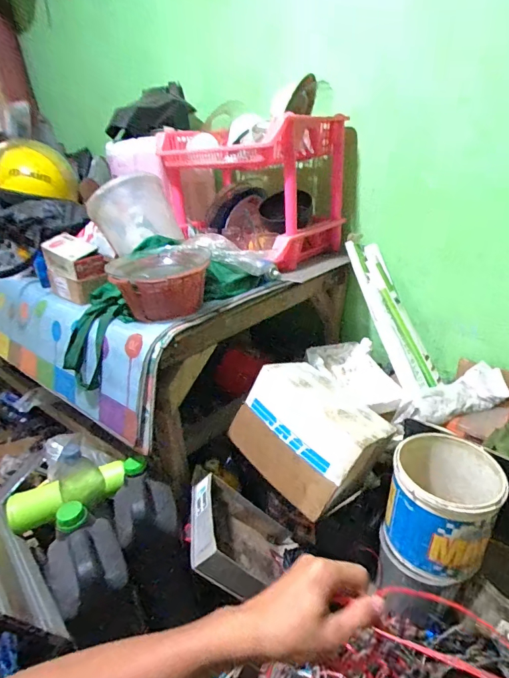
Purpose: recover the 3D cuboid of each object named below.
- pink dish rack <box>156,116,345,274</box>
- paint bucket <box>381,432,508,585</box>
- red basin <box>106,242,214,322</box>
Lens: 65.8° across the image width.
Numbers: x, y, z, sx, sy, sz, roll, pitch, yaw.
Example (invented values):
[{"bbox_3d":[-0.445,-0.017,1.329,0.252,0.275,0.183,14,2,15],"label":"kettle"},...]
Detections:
[{"bbox_3d":[0.005,-0.418,1.133,0.428,0.339,0.347,18,32,41],"label":"pink dish rack"},{"bbox_3d":[0.354,0.312,0.744,0.179,0.187,0.184,14,30,35],"label":"paint bucket"},{"bbox_3d":[-0.194,-0.118,0.824,0.199,0.107,0.198,-10,25,-13],"label":"red basin"}]

